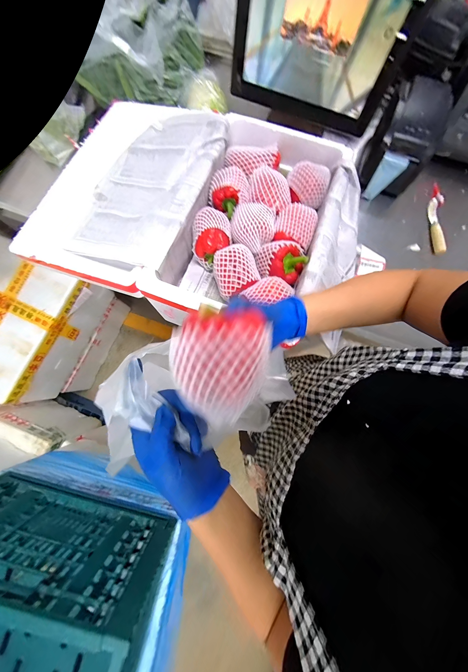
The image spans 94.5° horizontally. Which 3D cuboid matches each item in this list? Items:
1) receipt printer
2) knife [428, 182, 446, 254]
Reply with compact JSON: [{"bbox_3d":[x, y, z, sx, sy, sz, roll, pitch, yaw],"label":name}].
[{"bbox_3d":[0.465,-0.528,0.603,0.167,0.138,0.234,32,81,5],"label":"receipt printer"},{"bbox_3d":[0.598,-0.342,0.632,0.036,0.015,0.224,6,79,0],"label":"knife"}]

